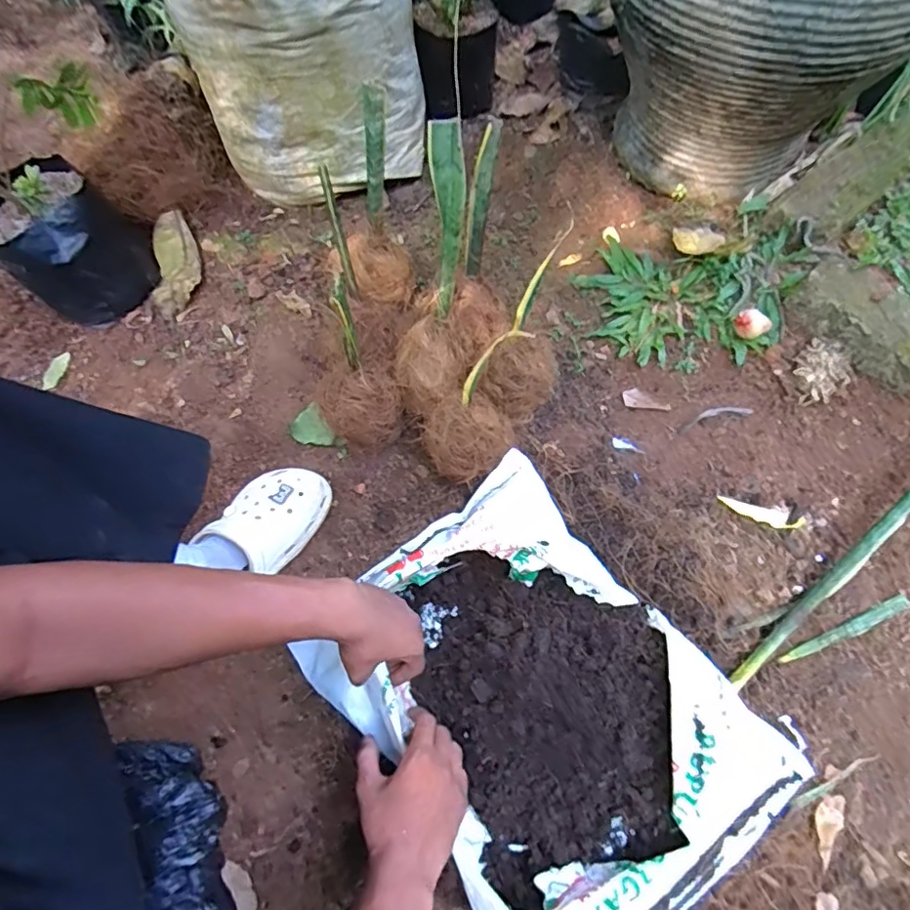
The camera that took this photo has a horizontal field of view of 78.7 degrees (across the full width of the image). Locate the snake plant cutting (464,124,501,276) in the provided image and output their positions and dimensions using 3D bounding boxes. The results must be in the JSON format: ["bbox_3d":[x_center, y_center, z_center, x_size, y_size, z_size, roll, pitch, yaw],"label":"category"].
[{"bbox_3d":[0.029,-0.291,0.644,0.015,0.165,0.025,18,42,10],"label":"snake plant cutting"}]

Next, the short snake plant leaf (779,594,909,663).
[{"bbox_3d":[0.433,0.193,0.611,0.167,0.006,0.016,-23,69,-6],"label":"short snake plant leaf"}]

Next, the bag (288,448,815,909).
[{"bbox_3d":[0.081,0.252,0.566,0.330,0.069,0.438,-37,71,-11],"label":"bag"}]

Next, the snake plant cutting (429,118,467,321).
[{"bbox_3d":[-0.008,-0.258,0.625,0.036,0.202,0.027,3,29,4],"label":"snake plant cutting"}]

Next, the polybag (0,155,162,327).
[{"bbox_3d":[-0.528,-0.289,0.766,0.146,0.169,0.164,40,75,17],"label":"polybag"}]

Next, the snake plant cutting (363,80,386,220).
[{"bbox_3d":[-0.097,-0.361,0.660,0.020,0.139,0.025,20,47,11],"label":"snake plant cutting"}]

